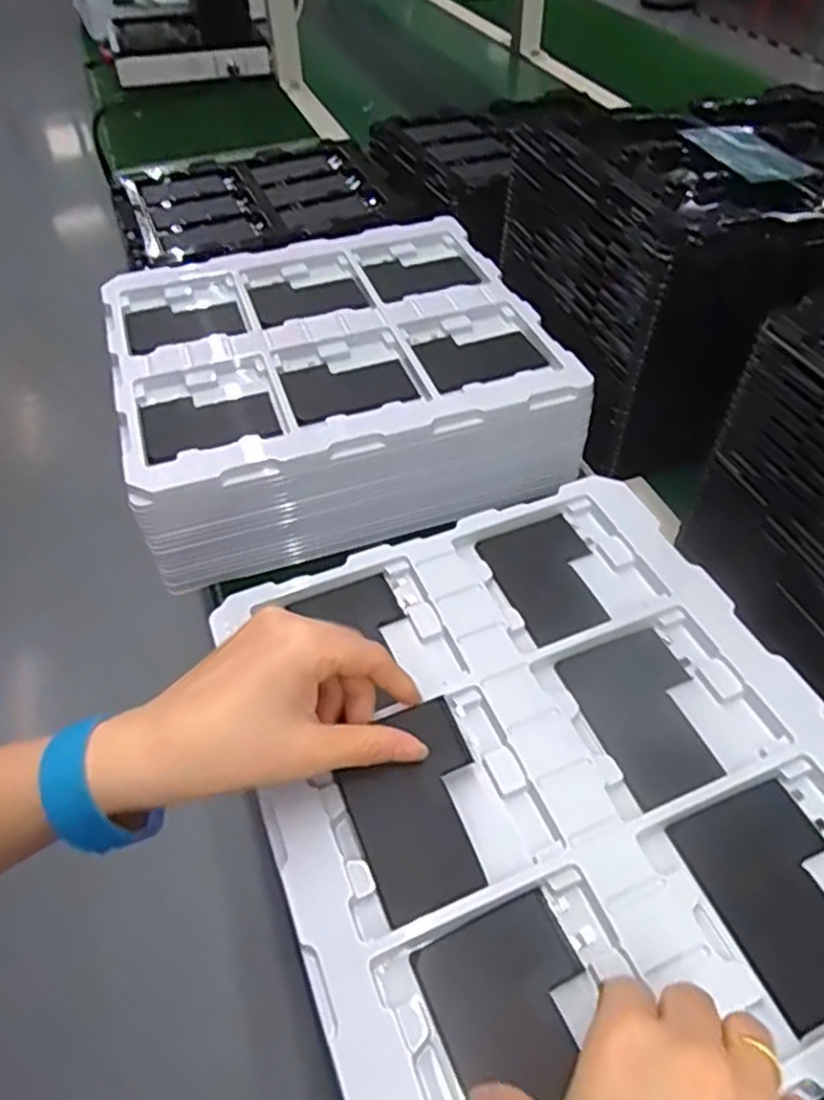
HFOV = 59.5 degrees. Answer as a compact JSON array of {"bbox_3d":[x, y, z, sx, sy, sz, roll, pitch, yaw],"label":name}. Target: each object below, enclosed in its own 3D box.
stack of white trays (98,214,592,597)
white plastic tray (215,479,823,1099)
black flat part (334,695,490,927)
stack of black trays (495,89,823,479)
[{"bbox_3d":[-0.066,-0.138,0.583,0.313,0.093,0.280,-15,50,-11],"label":"stack of white trays"},{"bbox_3d":[0.067,0.103,0.358,0.273,0.018,0.310,-19,51,-14],"label":"white plastic tray"},{"bbox_3d":[0.003,0.119,0.338,0.063,0.010,0.087,-21,58,-8],"label":"black flat part"},{"bbox_3d":[0.231,-0.225,0.574,0.280,0.178,0.215,-17,51,-13],"label":"stack of black trays"}]

